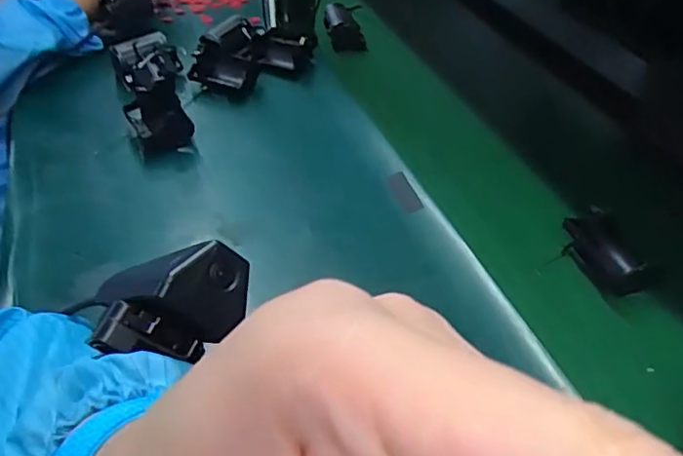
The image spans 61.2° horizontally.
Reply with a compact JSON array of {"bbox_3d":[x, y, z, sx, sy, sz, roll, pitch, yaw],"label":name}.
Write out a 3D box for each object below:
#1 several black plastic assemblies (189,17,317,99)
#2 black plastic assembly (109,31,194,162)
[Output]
[{"bbox_3d":[-0.109,-0.208,0.688,0.120,0.043,0.132,2,43,-2],"label":"several black plastic assemblies"},{"bbox_3d":[-0.203,-0.150,0.623,0.072,0.043,0.181,-11,45,-16],"label":"black plastic assembly"}]

